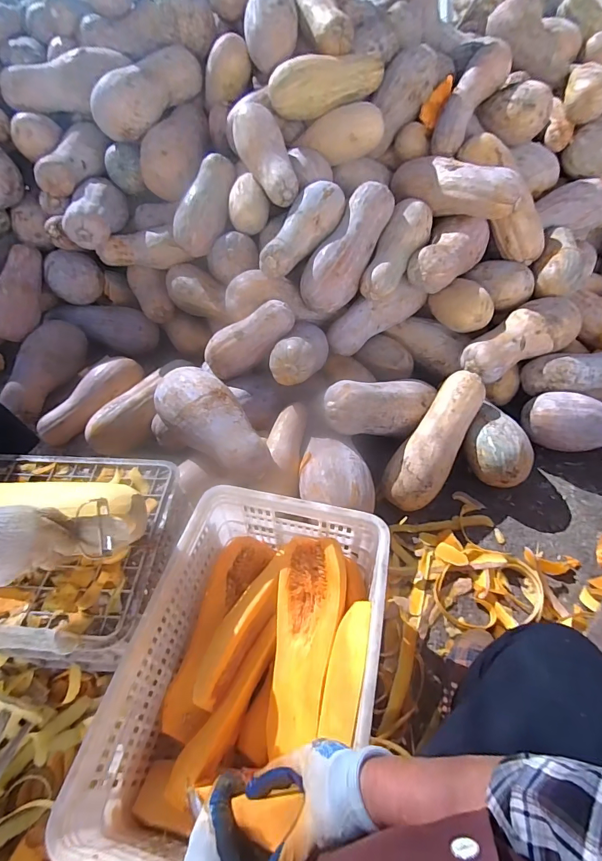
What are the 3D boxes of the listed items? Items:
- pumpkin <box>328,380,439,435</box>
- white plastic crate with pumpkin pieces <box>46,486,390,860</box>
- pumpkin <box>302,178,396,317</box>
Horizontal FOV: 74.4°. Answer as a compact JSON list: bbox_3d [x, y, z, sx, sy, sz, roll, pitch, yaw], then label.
[{"bbox_3d":[0.222,-0.065,1.082,0.340,0.121,0.125,-4,48,-28],"label":"pumpkin"},{"bbox_3d":[-0.069,0.393,0.678,0.359,0.237,0.514,10,52,9],"label":"white plastic crate with pumpkin pieces"},{"bbox_3d":[0.140,-0.538,1.178,0.140,0.135,0.394,29,89,23],"label":"pumpkin"}]

